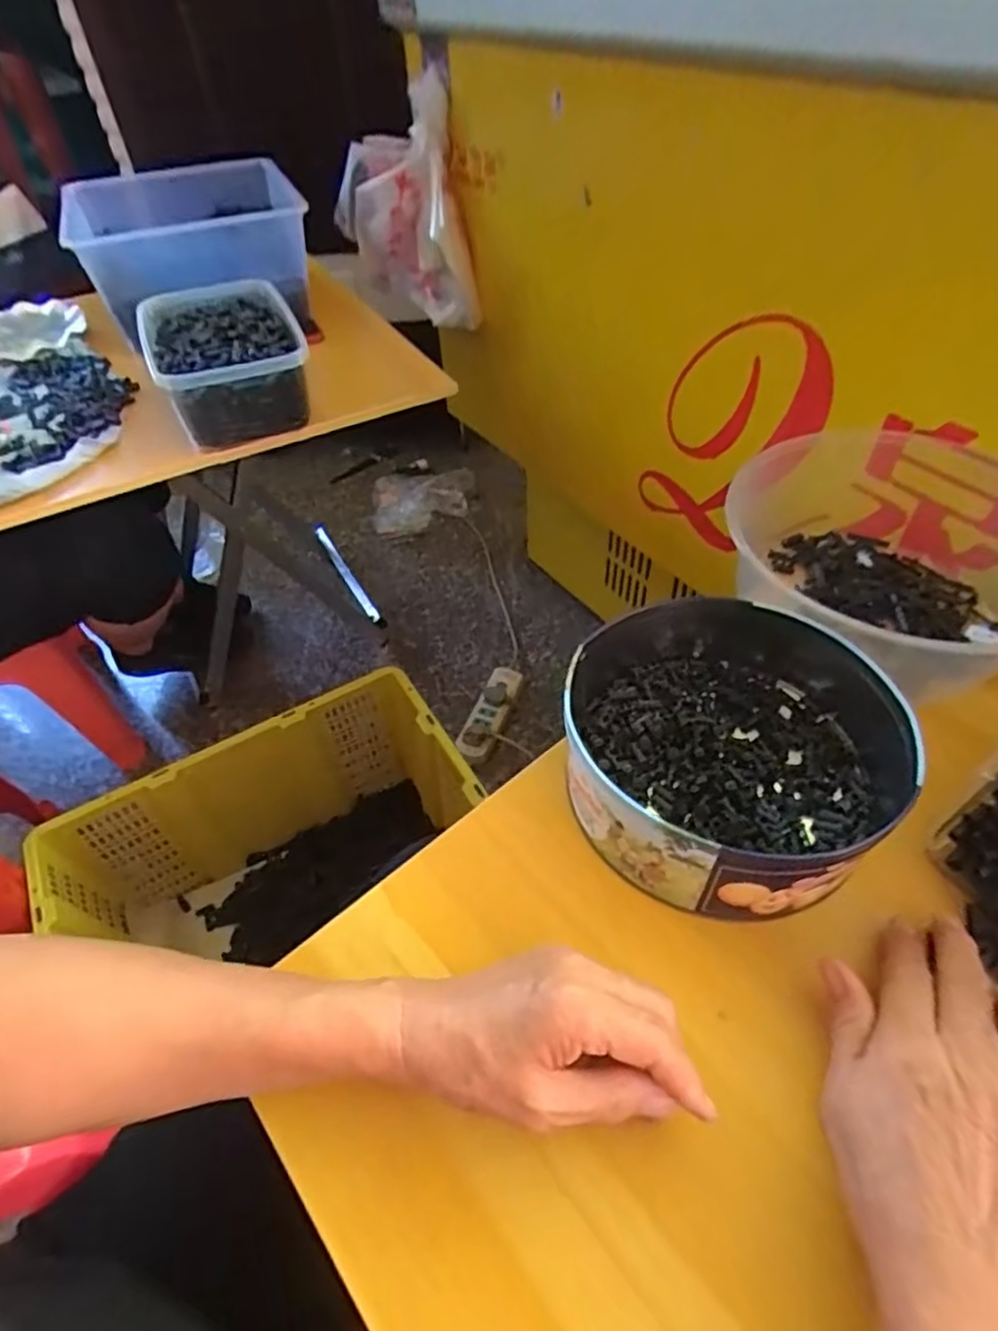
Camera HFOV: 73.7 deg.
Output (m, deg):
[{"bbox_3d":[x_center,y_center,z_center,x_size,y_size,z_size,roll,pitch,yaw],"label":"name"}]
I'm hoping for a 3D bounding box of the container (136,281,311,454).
[{"bbox_3d":[-0.321,-0.362,0.798,0.166,0.094,0.248,-21,51,-14],"label":"container"}]

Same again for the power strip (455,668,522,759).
[{"bbox_3d":[-0.016,0.074,1.133,0.058,0.042,0.186,16,52,16],"label":"power strip"}]

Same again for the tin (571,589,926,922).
[{"bbox_3d":[0.148,0.039,0.427,0.223,0.072,0.209,-2,49,2],"label":"tin"}]

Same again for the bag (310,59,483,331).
[{"bbox_3d":[-0.145,-0.665,0.971,0.264,0.286,0.122,27,56,24],"label":"bag"}]

